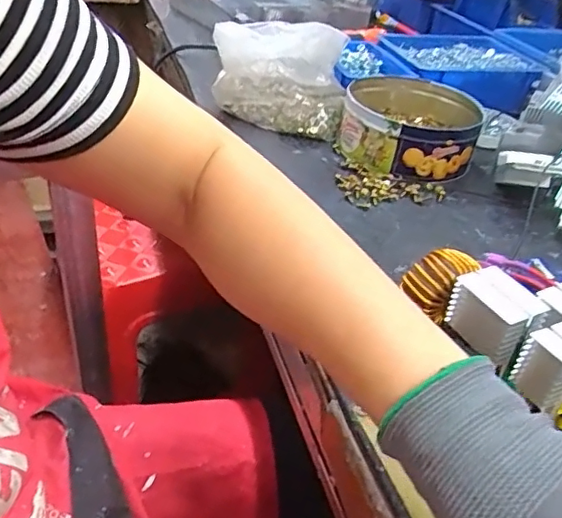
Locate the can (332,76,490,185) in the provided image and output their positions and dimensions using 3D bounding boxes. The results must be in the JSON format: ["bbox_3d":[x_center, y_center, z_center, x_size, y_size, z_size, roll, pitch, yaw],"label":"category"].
[{"bbox_3d":[0.136,-0.141,0.622,0.140,0.059,0.148,5,37,-4],"label":"can"}]

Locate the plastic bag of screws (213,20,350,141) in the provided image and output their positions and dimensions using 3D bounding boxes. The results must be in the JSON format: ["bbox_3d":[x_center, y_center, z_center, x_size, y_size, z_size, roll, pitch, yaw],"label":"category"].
[{"bbox_3d":[-0.001,-0.201,0.637,0.142,0.110,0.067,5,37,-3],"label":"plastic bag of screws"}]

